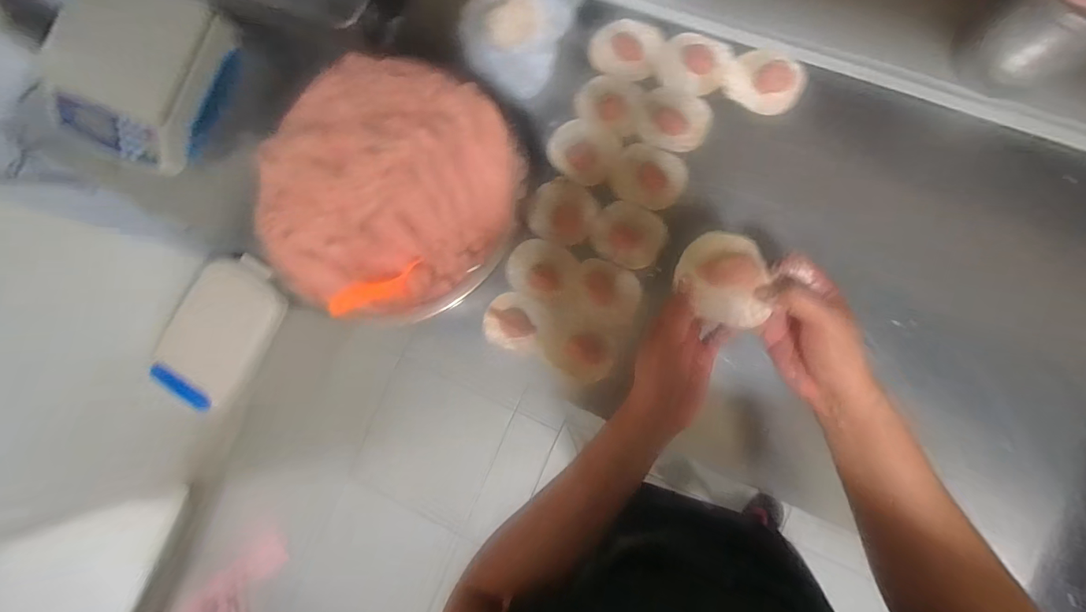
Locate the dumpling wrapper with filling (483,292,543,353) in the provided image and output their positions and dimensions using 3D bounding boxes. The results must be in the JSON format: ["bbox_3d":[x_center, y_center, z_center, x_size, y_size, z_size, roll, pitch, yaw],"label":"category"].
[{"bbox_3d":[-0.035,0.020,0.559,0.071,0.020,0.067,7,86,7],"label":"dumpling wrapper with filling"}]

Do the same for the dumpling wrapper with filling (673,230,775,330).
[{"bbox_3d":[0.153,-0.024,0.384,0.077,0.026,0.074,-1,85,7],"label":"dumpling wrapper with filling"}]

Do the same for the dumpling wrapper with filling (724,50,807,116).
[{"bbox_3d":[0.262,-0.265,0.537,0.080,0.009,0.074,-1,85,7],"label":"dumpling wrapper with filling"}]

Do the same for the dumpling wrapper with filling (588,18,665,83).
[{"bbox_3d":[0.101,-0.314,0.563,0.087,0.008,0.068,24,88,8],"label":"dumpling wrapper with filling"}]

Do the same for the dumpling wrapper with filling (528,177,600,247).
[{"bbox_3d":[0.026,-0.114,0.559,0.079,0.011,0.078,-1,85,7],"label":"dumpling wrapper with filling"}]

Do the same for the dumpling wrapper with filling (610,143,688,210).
[{"bbox_3d":[0.129,-0.157,0.559,0.089,0.010,0.077,5,86,7],"label":"dumpling wrapper with filling"}]

